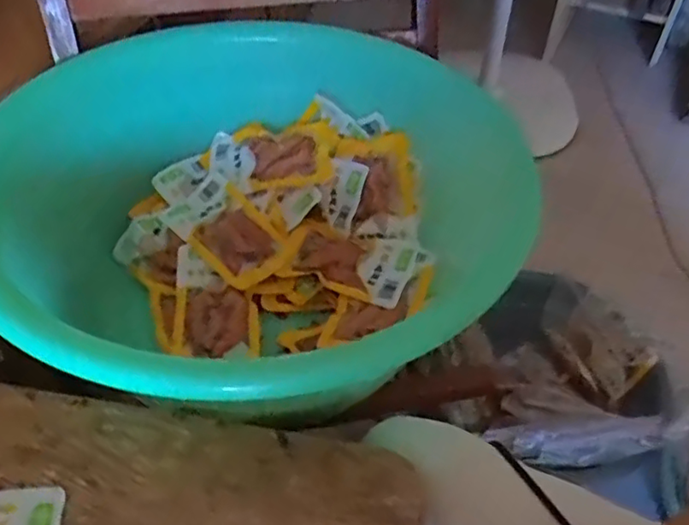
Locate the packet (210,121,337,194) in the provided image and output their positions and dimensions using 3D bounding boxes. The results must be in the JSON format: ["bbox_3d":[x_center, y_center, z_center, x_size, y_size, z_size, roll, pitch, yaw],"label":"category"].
[{"bbox_3d":[-0.083,-0.120,0.692,0.140,0.036,0.091,2,48,2],"label":"packet"}]

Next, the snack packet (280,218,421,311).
[{"bbox_3d":[0.005,-0.003,0.623,0.130,0.026,0.079,19,51,16],"label":"snack packet"}]

